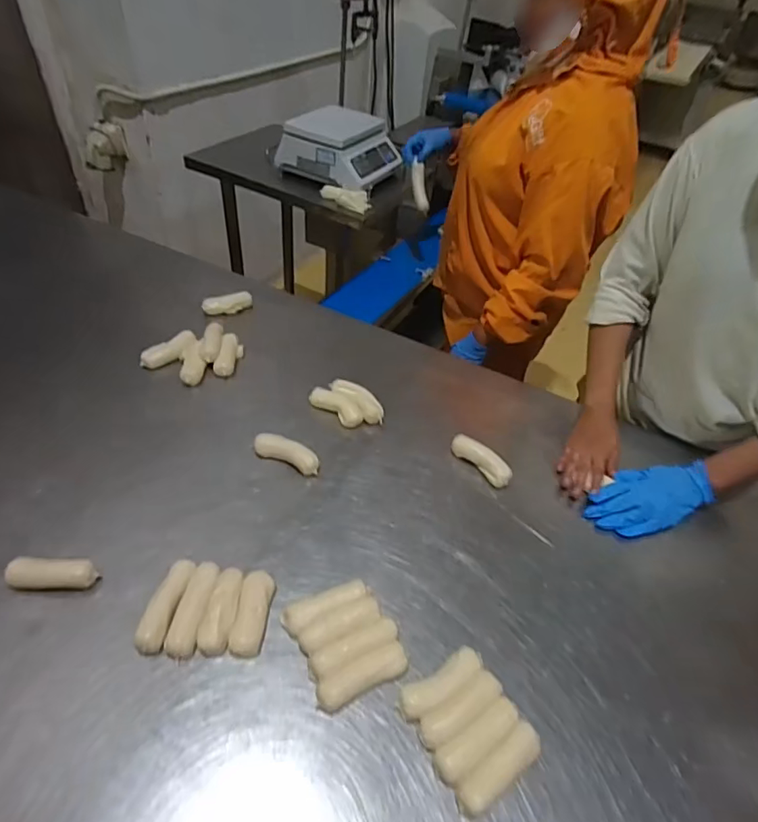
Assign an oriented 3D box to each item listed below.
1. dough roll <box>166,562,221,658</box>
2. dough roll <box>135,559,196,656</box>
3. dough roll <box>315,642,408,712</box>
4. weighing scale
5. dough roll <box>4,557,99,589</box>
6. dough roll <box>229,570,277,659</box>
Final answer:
[{"bbox_3d":[-0.227,0.243,0.637,0.034,0.031,0.110,9,43,2],"label":"dough roll"},{"bbox_3d":[-0.259,0.240,0.634,0.034,0.034,0.110,12,44,5],"label":"dough roll"},{"bbox_3d":[-0.019,0.309,0.603,0.106,0.031,0.034,-16,48,-23],"label":"dough roll"},{"bbox_3d":[-0.102,-0.727,1.410,0.261,0.128,0.261,23,47,16],"label":"weighing scale"},{"bbox_3d":[-0.411,0.207,0.654,0.101,0.038,0.033,0,44,-7],"label":"dough roll"},{"bbox_3d":[-0.155,0.249,0.643,0.037,0.029,0.101,7,43,0],"label":"dough roll"}]

